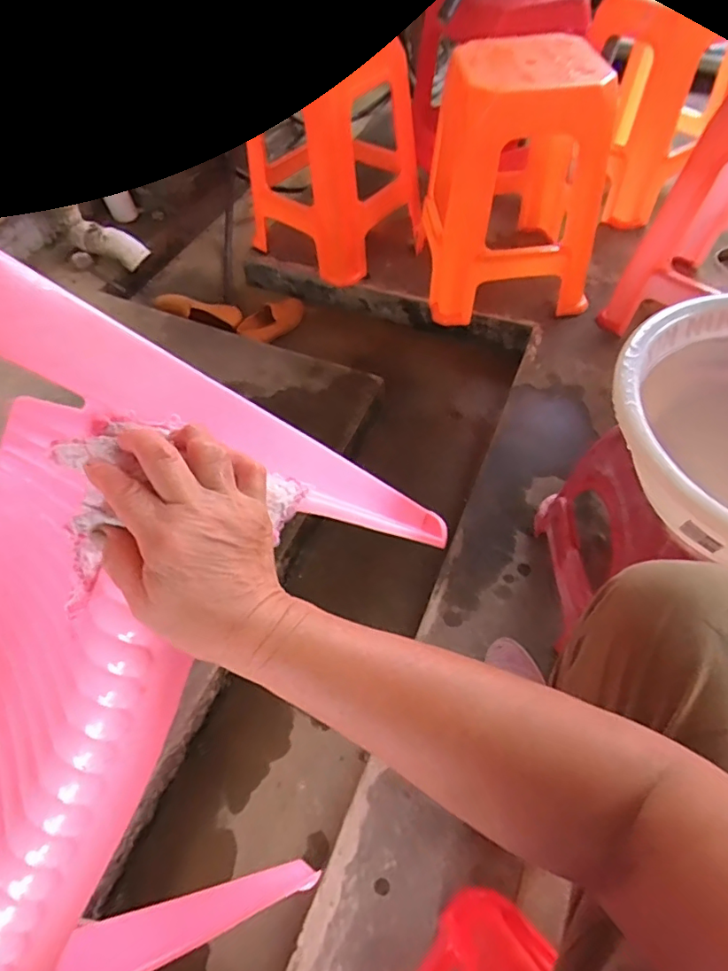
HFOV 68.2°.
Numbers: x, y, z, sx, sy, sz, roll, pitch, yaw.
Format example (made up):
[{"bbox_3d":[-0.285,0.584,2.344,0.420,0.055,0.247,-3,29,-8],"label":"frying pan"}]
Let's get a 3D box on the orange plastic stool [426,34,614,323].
[{"bbox_3d":[0.349,-0.696,1.253,0.391,0.450,0.398,4,57,4],"label":"orange plastic stool"}]

